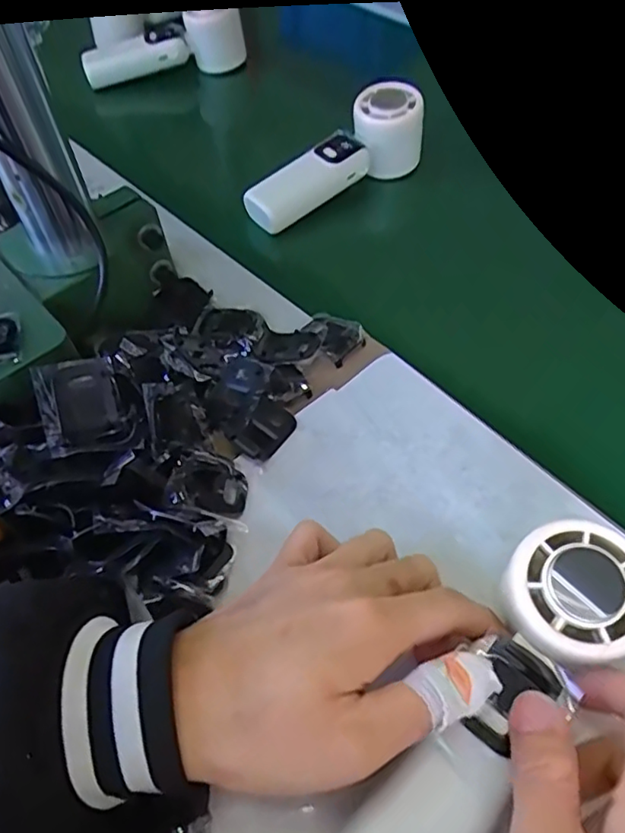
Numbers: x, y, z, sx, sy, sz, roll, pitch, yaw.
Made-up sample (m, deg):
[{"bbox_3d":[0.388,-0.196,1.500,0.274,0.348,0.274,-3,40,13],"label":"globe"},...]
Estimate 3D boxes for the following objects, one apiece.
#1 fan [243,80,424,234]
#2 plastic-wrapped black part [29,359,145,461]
[{"bbox_3d":[0.019,-0.206,0.480,0.165,0.061,0.052,-35,60,-21],"label":"fan"},{"bbox_3d":[-0.117,-0.005,0.312,0.048,0.019,0.052,-17,56,-8],"label":"plastic-wrapped black part"}]

